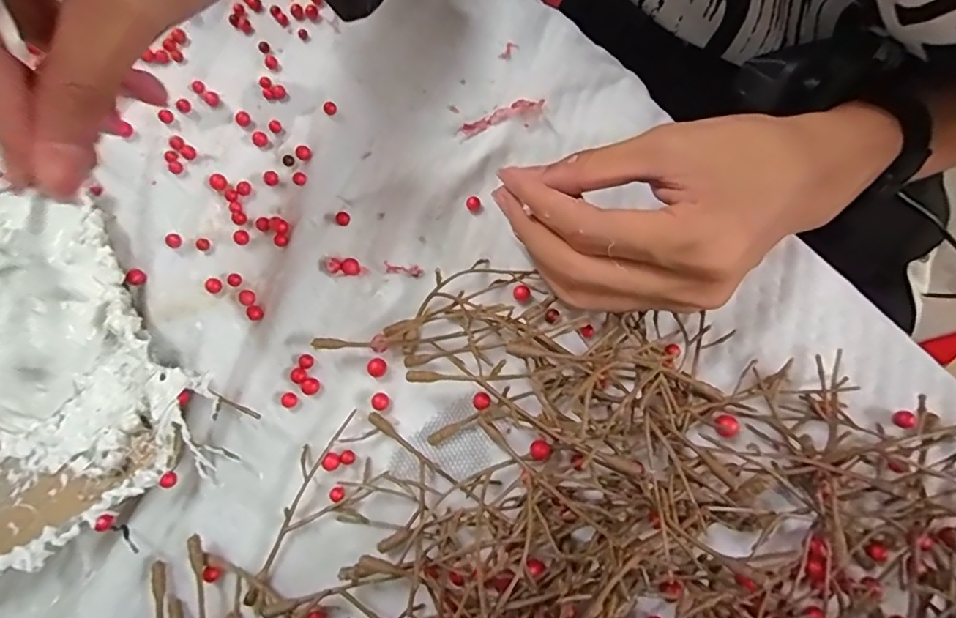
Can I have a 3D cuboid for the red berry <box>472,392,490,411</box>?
[{"bbox_3d":[0.002,0.041,0.233,0.007,0.006,0.008,-3,69,1],"label":"red berry"}]

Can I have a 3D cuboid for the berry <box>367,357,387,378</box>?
[{"bbox_3d":[-0.045,0.027,0.239,0.008,0.007,0.008,-1,69,2],"label":"berry"}]

